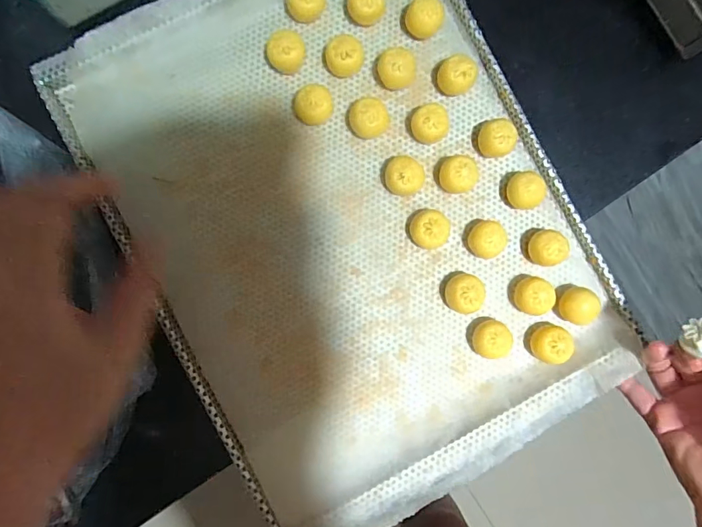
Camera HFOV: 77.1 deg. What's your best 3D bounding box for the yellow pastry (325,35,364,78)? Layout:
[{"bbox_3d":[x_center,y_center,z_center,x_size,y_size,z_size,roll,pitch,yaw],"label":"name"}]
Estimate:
[{"bbox_3d":[-0.005,-0.153,0.329,0.025,0.022,0.026,-13,90,-5],"label":"yellow pastry"}]

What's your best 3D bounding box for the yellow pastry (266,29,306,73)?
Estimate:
[{"bbox_3d":[-0.047,-0.152,0.324,0.027,0.024,0.025,-1,89,-5],"label":"yellow pastry"}]

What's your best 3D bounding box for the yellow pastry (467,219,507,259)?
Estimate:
[{"bbox_3d":[0.100,-0.017,0.329,0.024,0.023,0.027,-9,90,-5],"label":"yellow pastry"}]

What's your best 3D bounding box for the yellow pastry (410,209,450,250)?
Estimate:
[{"bbox_3d":[0.057,-0.024,0.327,0.026,0.023,0.027,0,89,-5],"label":"yellow pastry"}]

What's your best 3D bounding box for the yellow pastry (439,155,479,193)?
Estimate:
[{"bbox_3d":[0.079,-0.065,0.329,0.023,0.026,0.027,-41,92,-4],"label":"yellow pastry"}]

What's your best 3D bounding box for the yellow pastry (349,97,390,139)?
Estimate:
[{"bbox_3d":[0.013,-0.105,0.328,0.028,0.025,0.027,0,89,-5],"label":"yellow pastry"}]

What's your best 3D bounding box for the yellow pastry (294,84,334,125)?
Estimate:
[{"bbox_3d":[-0.027,-0.115,0.324,0.025,0.026,0.023,0,89,-5],"label":"yellow pastry"}]

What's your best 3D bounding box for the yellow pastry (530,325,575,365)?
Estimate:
[{"bbox_3d":[0.148,0.060,0.329,0.024,0.023,0.027,4,89,-4],"label":"yellow pastry"}]

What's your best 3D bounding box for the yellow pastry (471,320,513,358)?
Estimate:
[{"bbox_3d":[0.103,0.056,0.326,0.024,0.025,0.026,0,89,-5],"label":"yellow pastry"}]

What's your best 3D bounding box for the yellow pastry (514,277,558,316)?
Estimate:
[{"bbox_3d":[0.136,0.024,0.329,0.023,0.024,0.026,-11,90,-5],"label":"yellow pastry"}]

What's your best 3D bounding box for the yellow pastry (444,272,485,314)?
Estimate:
[{"bbox_3d":[0.083,0.022,0.326,0.024,0.024,0.028,0,89,-5],"label":"yellow pastry"}]

